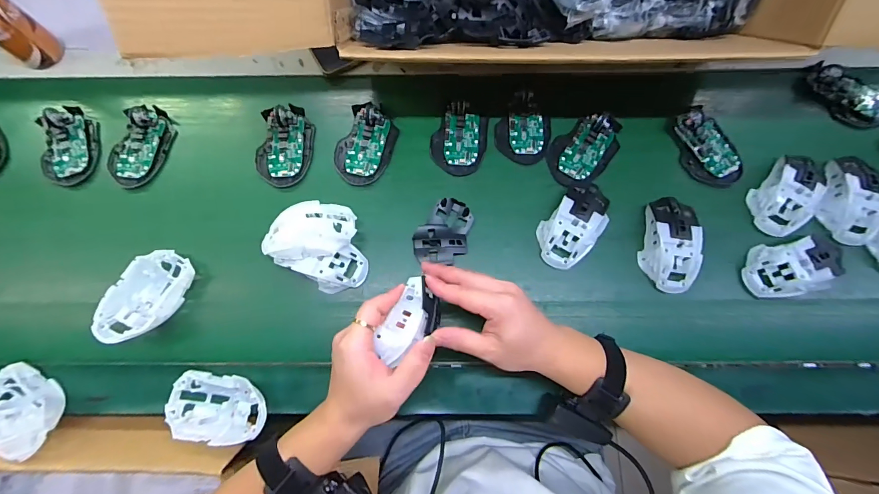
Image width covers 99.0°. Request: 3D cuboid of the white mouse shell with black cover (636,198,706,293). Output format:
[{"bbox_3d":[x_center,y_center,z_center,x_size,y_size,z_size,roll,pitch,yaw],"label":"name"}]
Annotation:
[{"bbox_3d":[0.282,-0.005,0.453,0.061,0.032,0.112,6,75,2],"label":"white mouse shell with black cover"}]

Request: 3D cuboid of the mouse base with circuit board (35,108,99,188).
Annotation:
[{"bbox_3d":[-0.501,-0.141,0.505,0.069,0.018,0.115,-9,75,-3],"label":"mouse base with circuit board"}]

